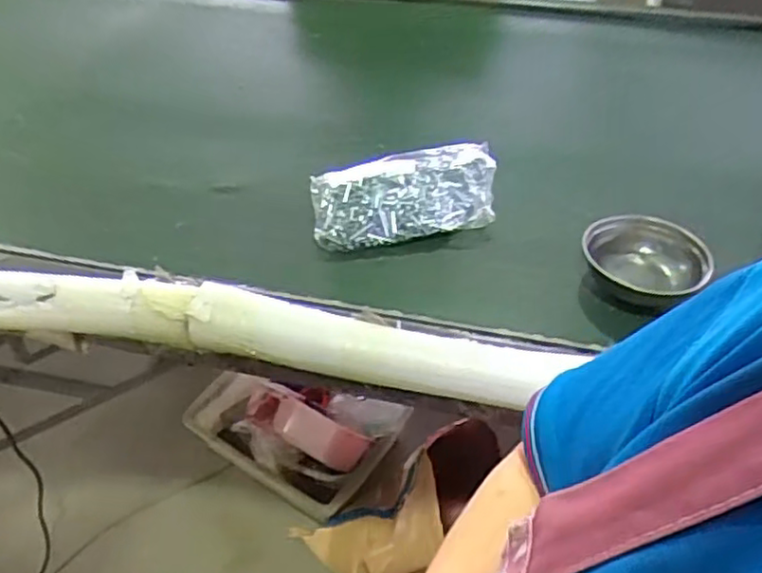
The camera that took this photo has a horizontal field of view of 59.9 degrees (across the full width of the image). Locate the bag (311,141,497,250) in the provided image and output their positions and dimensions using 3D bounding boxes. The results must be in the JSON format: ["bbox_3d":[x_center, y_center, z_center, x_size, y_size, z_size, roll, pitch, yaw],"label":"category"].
[{"bbox_3d":[0.037,-0.139,1.002,0.279,0.079,0.162,-7,43,-6],"label":"bag"}]

